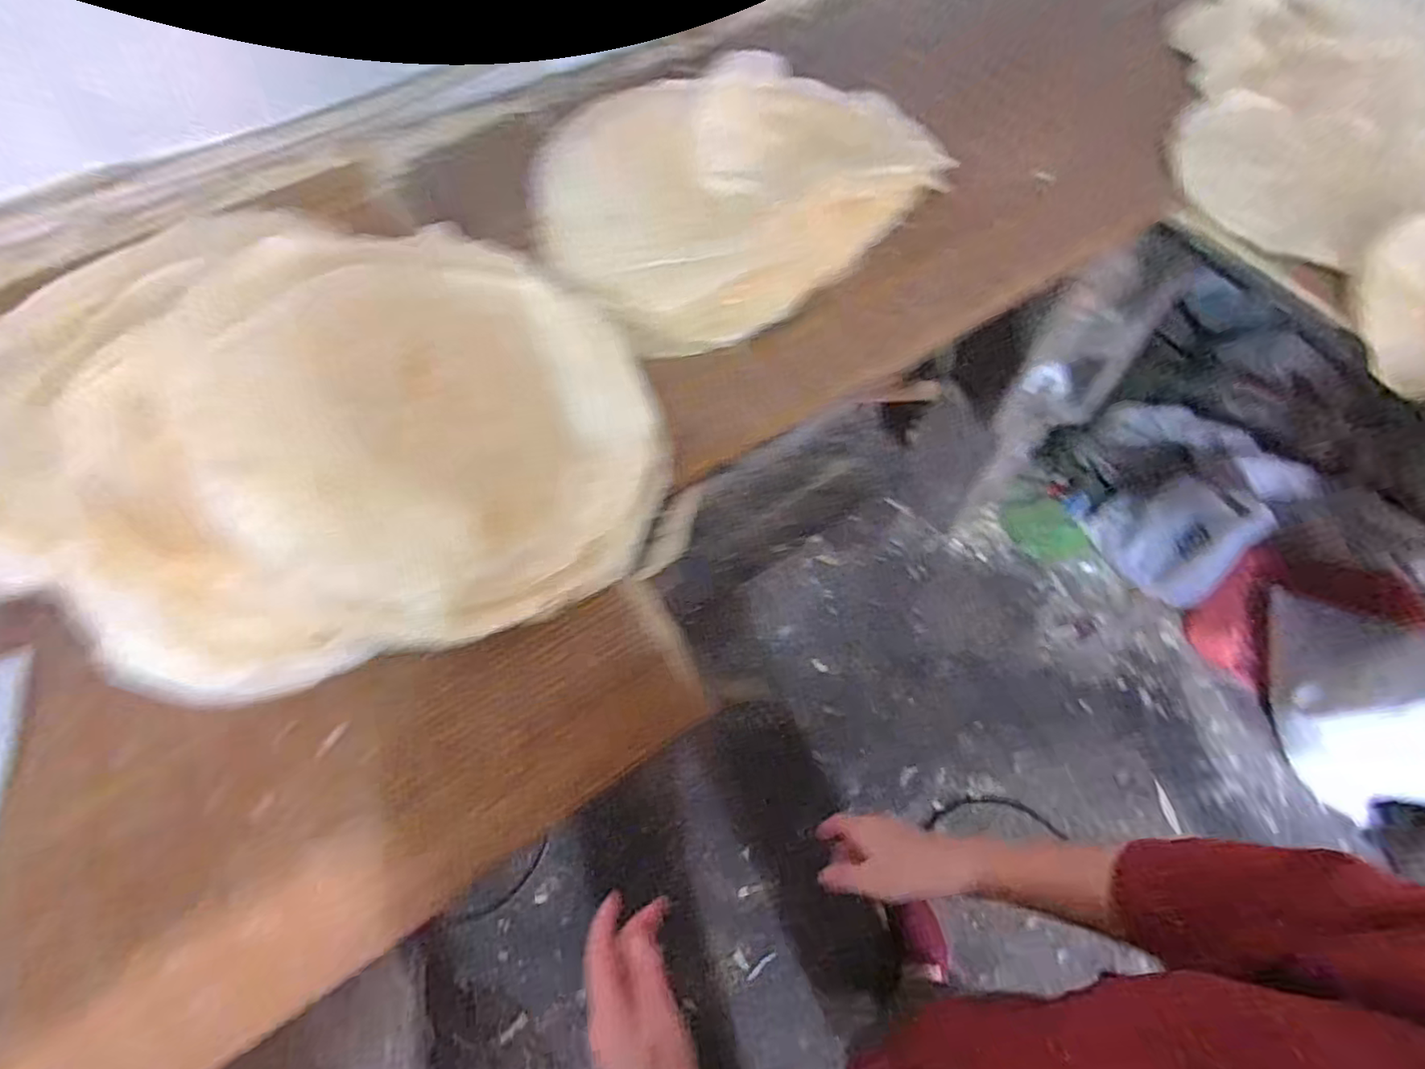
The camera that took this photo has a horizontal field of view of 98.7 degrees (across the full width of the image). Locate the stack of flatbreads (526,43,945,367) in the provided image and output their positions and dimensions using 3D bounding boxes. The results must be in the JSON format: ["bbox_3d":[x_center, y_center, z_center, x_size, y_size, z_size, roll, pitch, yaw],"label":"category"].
[{"bbox_3d":[0.039,-0.467,0.778,0.550,0.055,0.449,-29,63,-14],"label":"stack of flatbreads"}]

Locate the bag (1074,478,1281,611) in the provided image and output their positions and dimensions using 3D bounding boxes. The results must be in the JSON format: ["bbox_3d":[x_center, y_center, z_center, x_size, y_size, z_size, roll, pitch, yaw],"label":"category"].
[{"bbox_3d":[0.995,-0.001,1.328,0.165,0.230,0.267,-29,62,-14],"label":"bag"}]

